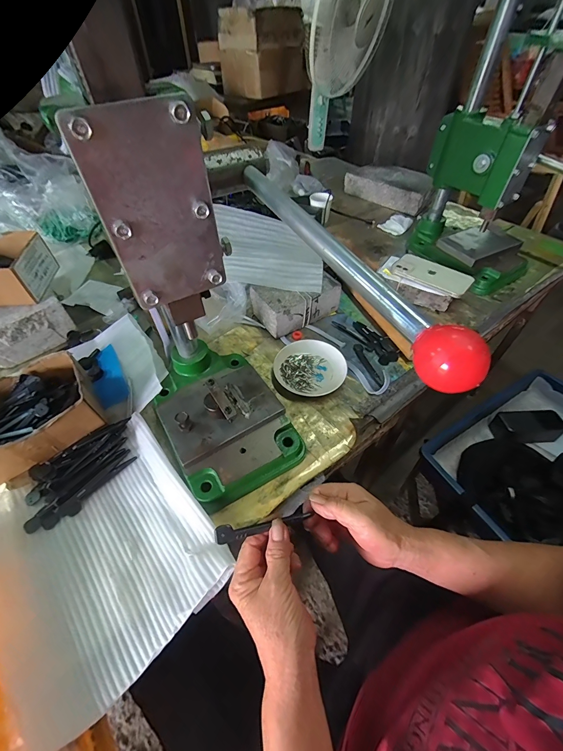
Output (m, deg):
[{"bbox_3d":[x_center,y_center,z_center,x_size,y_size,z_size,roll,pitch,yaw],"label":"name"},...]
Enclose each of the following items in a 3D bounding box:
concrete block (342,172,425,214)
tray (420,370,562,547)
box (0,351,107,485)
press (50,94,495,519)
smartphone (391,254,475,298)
[{"bbox_3d":[0.284,-0.533,0.927,0.250,0.058,0.027,35,59,27],"label":"concrete block"},{"bbox_3d":[0.521,0.176,0.638,0.421,0.089,0.276,-25,54,-18],"label":"tray"},{"bbox_3d":[-0.352,0.054,0.444,0.168,0.065,0.130,-33,57,-24],"label":"box"},{"bbox_3d":[-0.047,-0.018,0.305,0.176,0.363,0.345,-33,57,-24],"label":"press"},{"bbox_3d":[0.302,-0.203,0.632,0.143,0.013,0.080,36,59,27],"label":"smartphone"}]

